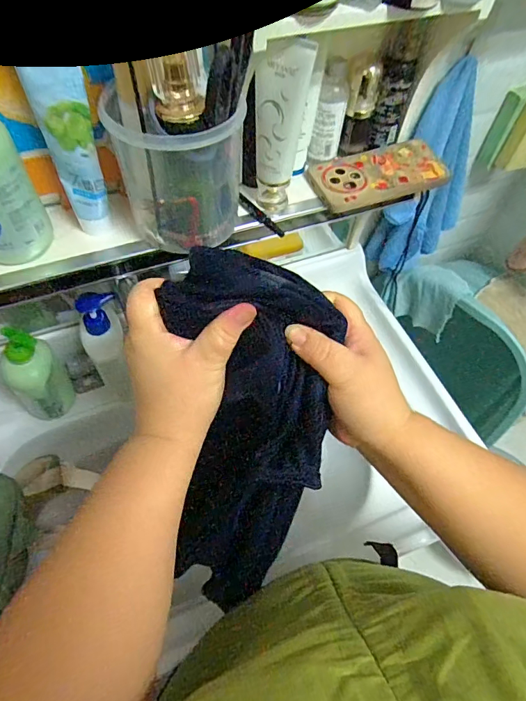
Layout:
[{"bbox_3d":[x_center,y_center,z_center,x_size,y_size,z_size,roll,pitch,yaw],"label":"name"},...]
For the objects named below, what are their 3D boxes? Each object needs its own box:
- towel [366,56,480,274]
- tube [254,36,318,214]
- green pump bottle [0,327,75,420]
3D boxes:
[{"bbox_3d":[0.273,-0.264,0.666,0.160,0.315,0.085,-29,64,-19],"label":"towel"},{"bbox_3d":[0.015,-0.212,0.423,0.049,0.174,0.024,4,58,-1],"label":"tube"},{"bbox_3d":[-0.303,0.035,0.563,0.055,0.171,0.071,41,64,20],"label":"green pump bottle"}]

